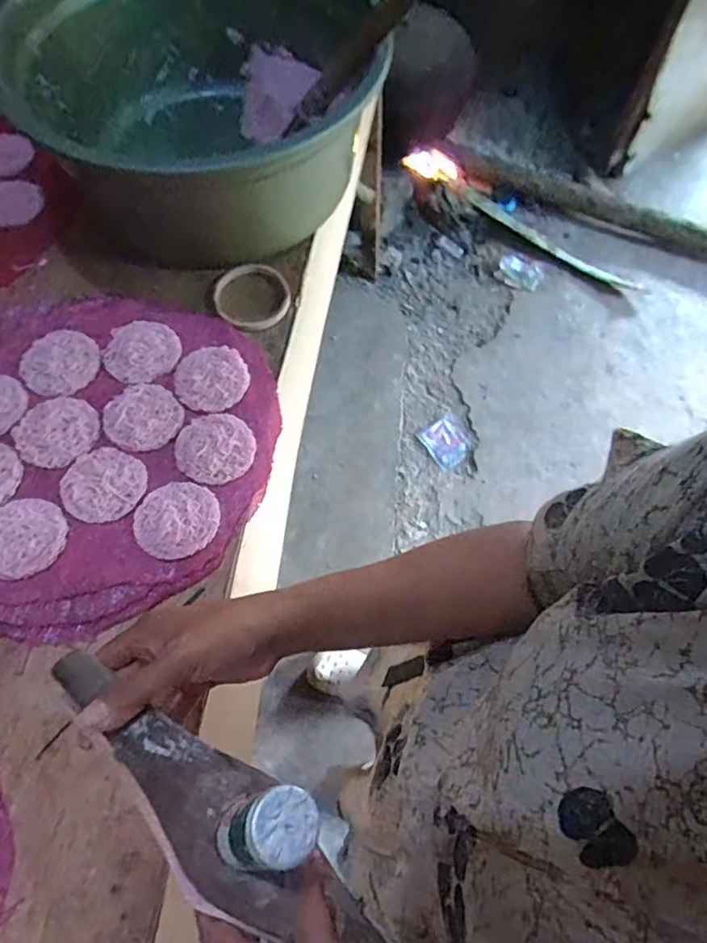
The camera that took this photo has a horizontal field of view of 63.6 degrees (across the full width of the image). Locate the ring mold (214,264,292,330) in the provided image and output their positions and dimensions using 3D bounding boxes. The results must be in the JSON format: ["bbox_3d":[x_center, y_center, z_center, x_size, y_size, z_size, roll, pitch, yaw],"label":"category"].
[{"bbox_3d":[-0.115,-0.201,0.649,0.086,0.013,0.080,1,65,-2],"label":"ring mold"}]

